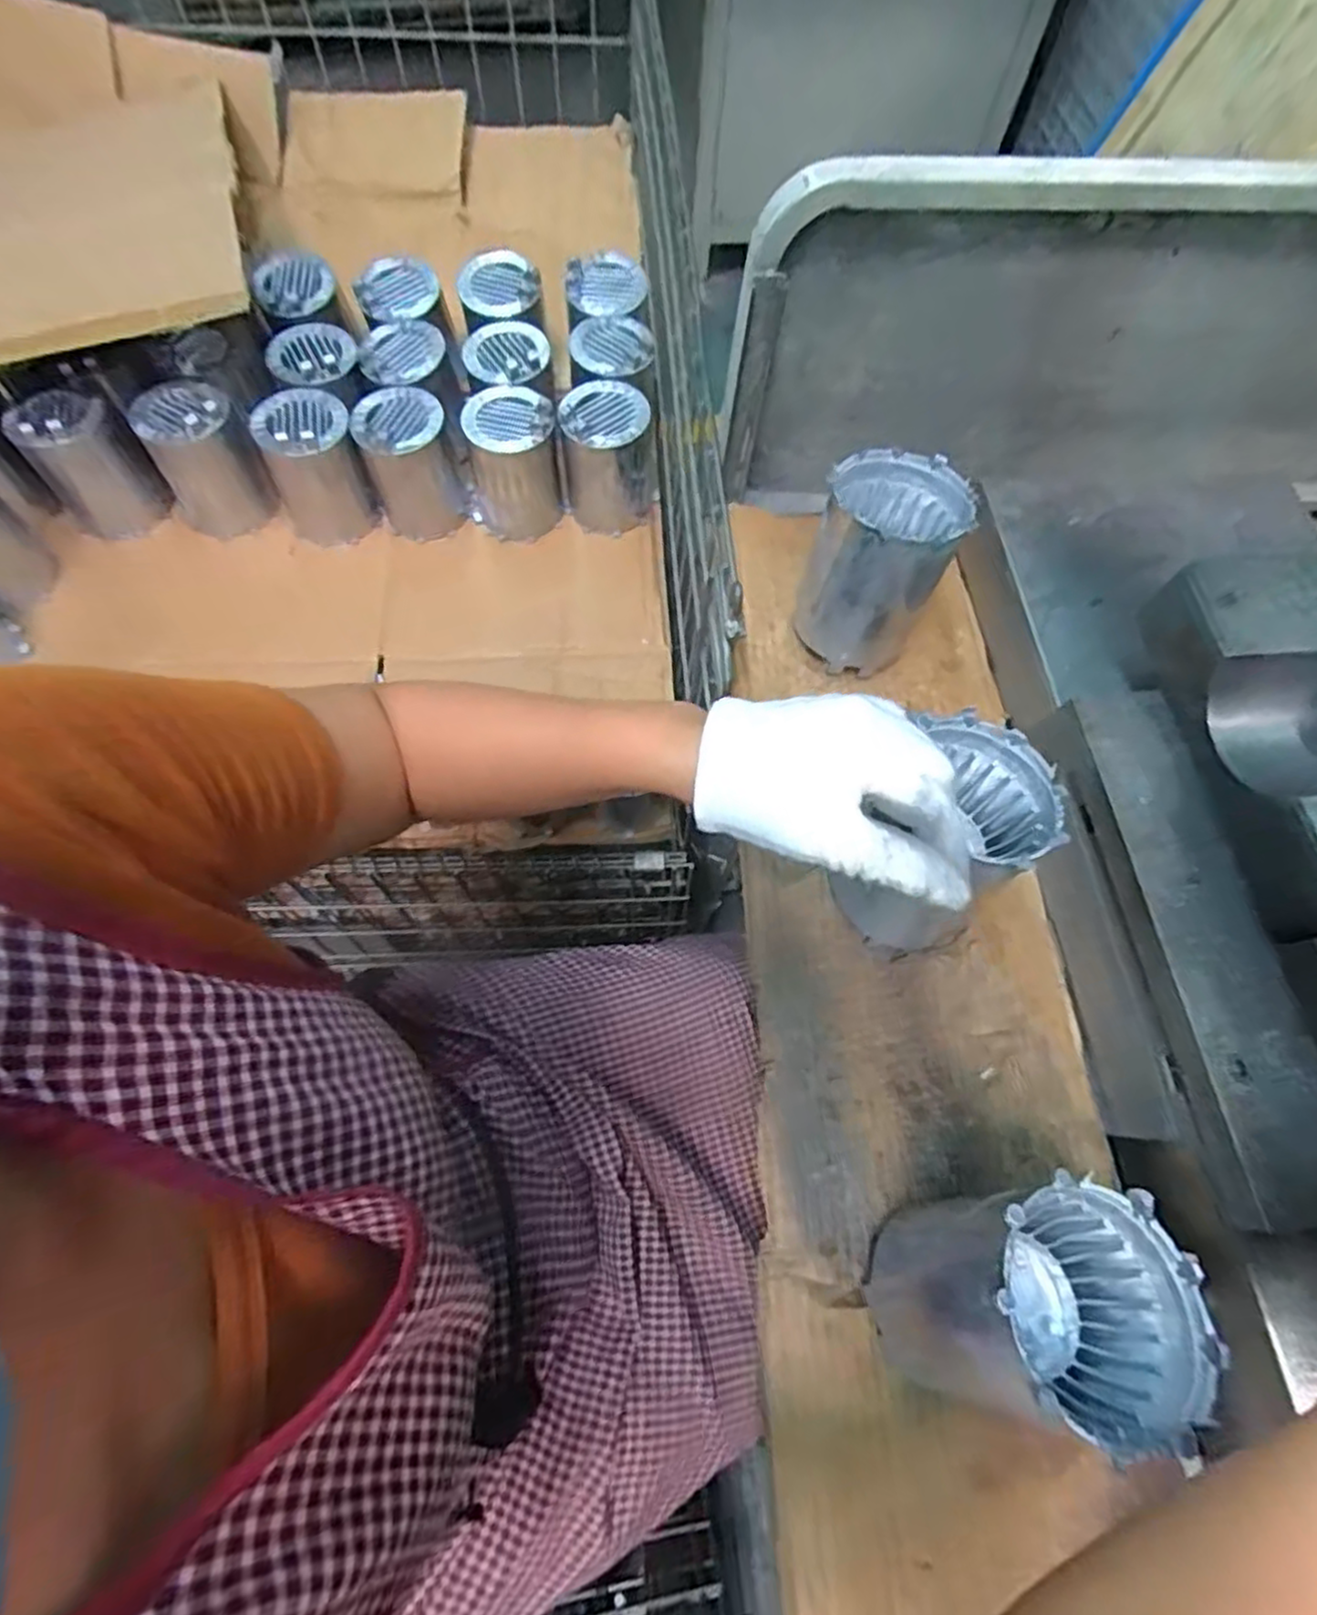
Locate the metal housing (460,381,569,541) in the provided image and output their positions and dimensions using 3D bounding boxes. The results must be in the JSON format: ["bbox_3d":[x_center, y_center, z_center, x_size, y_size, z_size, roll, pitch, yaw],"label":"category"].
[{"bbox_3d":[-0.154,-0.355,0.736,0.096,0.116,0.094,-14,69,-7],"label":"metal housing"}]

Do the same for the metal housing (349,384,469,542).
[{"bbox_3d":[-0.256,-0.352,0.740,0.083,0.126,0.090,1,68,-2],"label":"metal housing"}]

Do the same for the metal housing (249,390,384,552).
[{"bbox_3d":[-0.344,-0.336,0.731,0.093,0.139,0.083,-32,72,-14],"label":"metal housing"}]

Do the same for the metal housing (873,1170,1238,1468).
[{"bbox_3d":[0.175,0.225,0.344,0.113,0.126,0.087,7,68,1],"label":"metal housing"}]

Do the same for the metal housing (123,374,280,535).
[{"bbox_3d":[-0.460,-0.351,0.724,0.098,0.118,0.092,-29,72,-13],"label":"metal housing"}]

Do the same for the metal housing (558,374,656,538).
[{"bbox_3d":[-0.048,-0.356,0.743,0.091,0.122,0.101,0,68,-2],"label":"metal housing"}]

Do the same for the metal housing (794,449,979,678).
[{"bbox_3d":[0.156,-0.173,0.510,0.093,0.113,0.110,13,68,4],"label":"metal housing"}]

